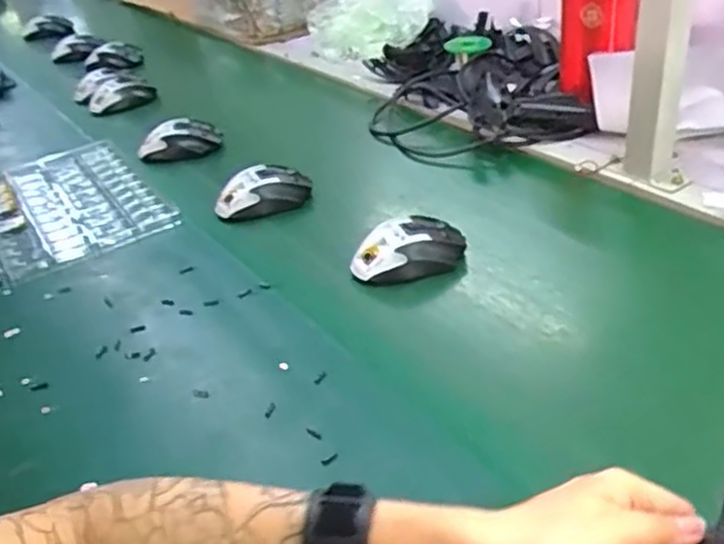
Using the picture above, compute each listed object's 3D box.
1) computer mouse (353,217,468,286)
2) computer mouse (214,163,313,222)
[{"bbox_3d":[0.046,-0.024,0.716,0.112,0.035,0.060,-7,33,-1],"label":"computer mouse"},{"bbox_3d":[-0.118,-0.098,0.860,0.115,0.038,0.064,-6,33,1],"label":"computer mouse"}]

